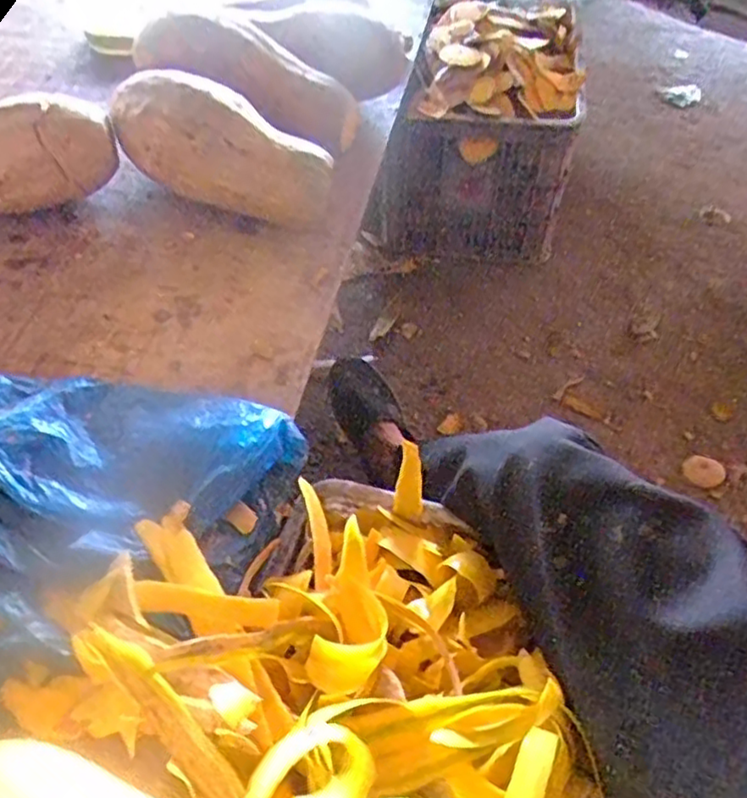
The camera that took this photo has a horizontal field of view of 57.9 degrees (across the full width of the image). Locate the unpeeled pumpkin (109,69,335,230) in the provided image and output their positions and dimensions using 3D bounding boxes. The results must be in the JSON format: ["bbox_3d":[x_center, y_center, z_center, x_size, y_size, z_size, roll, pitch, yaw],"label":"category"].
[{"bbox_3d":[-0.188,-0.304,0.809,0.293,0.087,0.111,27,54,5],"label":"unpeeled pumpkin"}]

